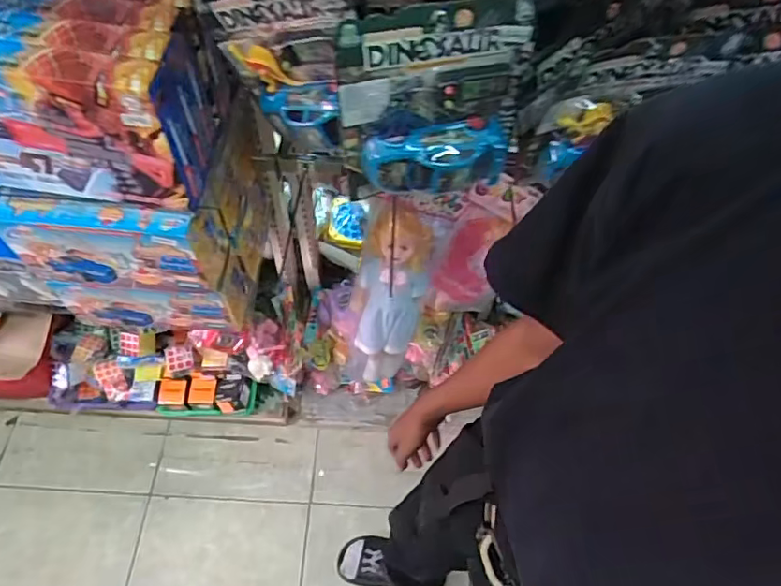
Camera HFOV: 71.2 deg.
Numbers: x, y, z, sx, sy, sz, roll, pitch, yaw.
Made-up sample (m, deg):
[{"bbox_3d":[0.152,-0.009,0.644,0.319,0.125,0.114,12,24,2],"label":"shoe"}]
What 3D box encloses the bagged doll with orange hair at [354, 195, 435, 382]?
[{"bbox_3d":[0.002,0.013,1.048,0.121,0.414,0.049,9,36,2],"label":"bagged doll with orange hair"}]

